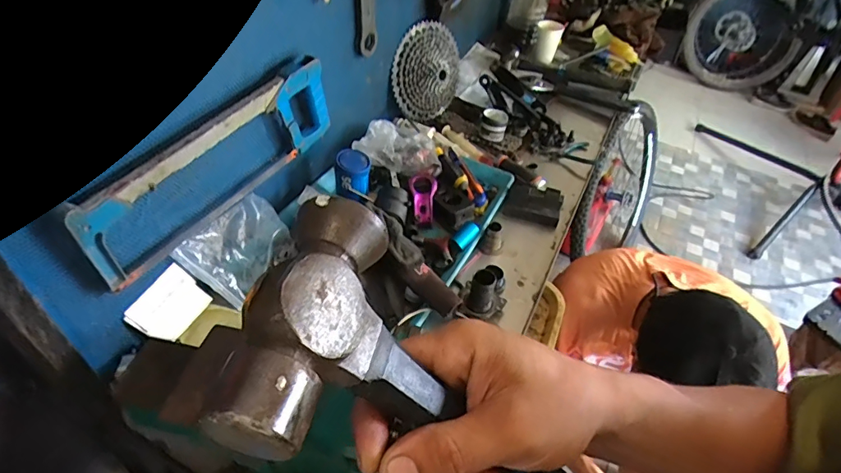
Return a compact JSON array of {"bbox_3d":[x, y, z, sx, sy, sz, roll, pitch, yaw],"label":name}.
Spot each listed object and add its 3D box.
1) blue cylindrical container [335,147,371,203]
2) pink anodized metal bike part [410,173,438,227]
[{"bbox_3d":[-0.111,-0.100,0.763,0.056,0.060,0.062,-1,45,-8],"label":"blue cylindrical container"},{"bbox_3d":[0.004,-0.062,0.797,0.045,0.034,0.089,4,78,-2],"label":"pink anodized metal bike part"}]

